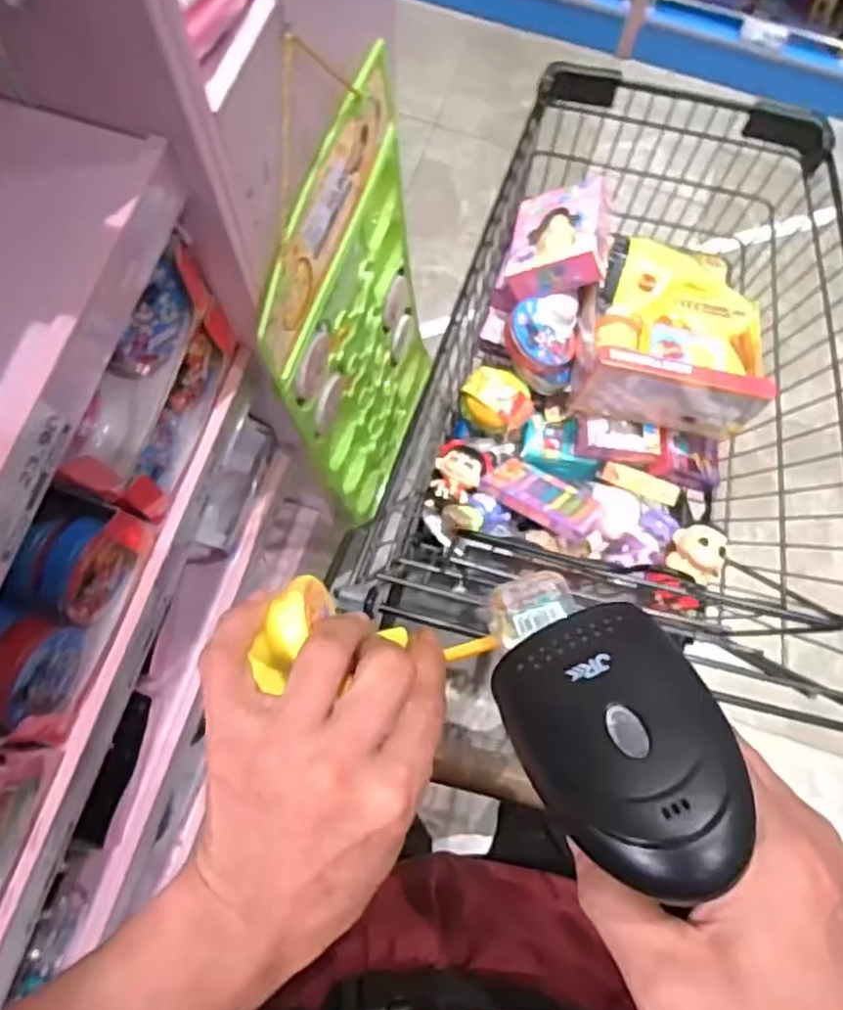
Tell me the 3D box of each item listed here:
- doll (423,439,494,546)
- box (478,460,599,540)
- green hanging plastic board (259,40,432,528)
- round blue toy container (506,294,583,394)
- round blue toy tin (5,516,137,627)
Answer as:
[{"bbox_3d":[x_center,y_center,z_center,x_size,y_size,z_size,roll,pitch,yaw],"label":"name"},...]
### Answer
[{"bbox_3d":[0.046,-0.019,0.921,0.071,0.038,0.129,12,74,3],"label":"doll"},{"bbox_3d":[0.148,-0.011,0.910,0.137,0.091,0.027,30,120,17],"label":"box"},{"bbox_3d":[-0.069,-0.199,0.972,0.019,0.671,0.335,18,79,9],"label":"green hanging plastic board"},{"bbox_3d":[0.154,-0.206,0.923,0.110,0.070,0.110,4,77,-16],"label":"round blue toy container"},{"bbox_3d":[-0.298,0.055,0.632,0.063,0.068,0.083,22,75,6],"label":"round blue toy tin"}]

